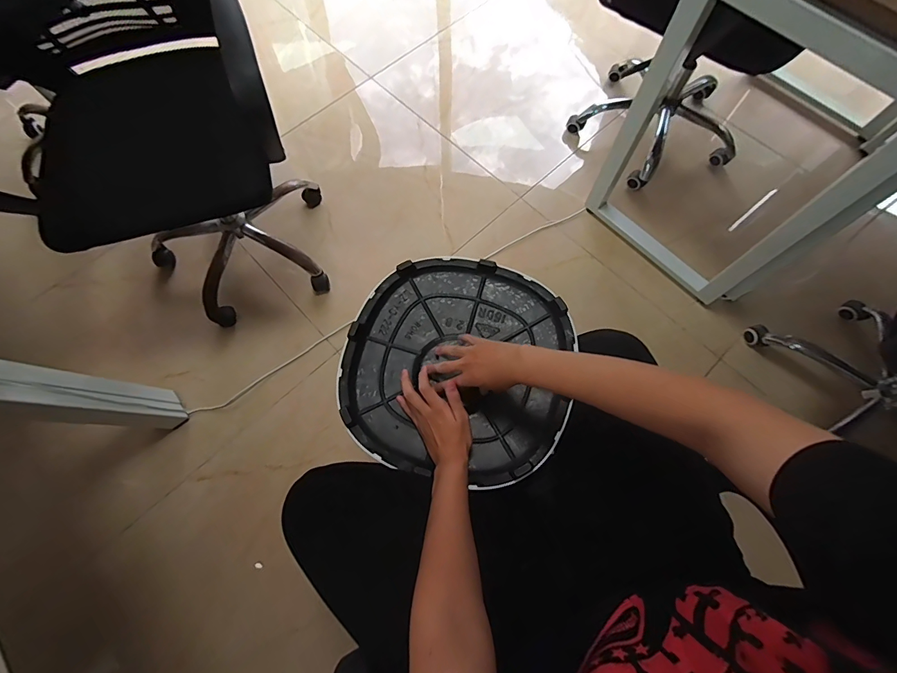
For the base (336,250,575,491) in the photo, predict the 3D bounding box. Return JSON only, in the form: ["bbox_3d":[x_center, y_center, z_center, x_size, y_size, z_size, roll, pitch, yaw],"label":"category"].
[{"bbox_3d":[0.015,0.039,0.713,0.379,0.041,0.389,0,70,0],"label":"base"}]

